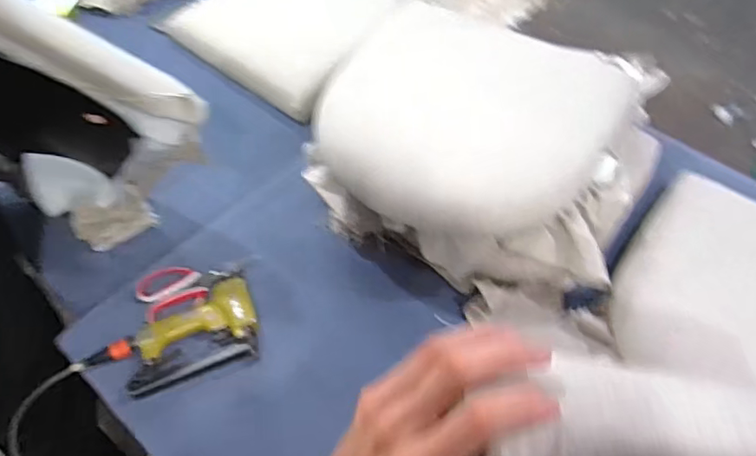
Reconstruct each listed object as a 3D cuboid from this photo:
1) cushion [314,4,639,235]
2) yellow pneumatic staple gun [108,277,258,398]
[{"bbox_3d":[0.156,-0.170,0.883,0.478,0.144,0.398,17,54,12],"label":"cushion"},{"bbox_3d":[-0.285,0.154,0.826,0.210,0.053,0.141,-15,54,-13],"label":"yellow pneumatic staple gun"}]

